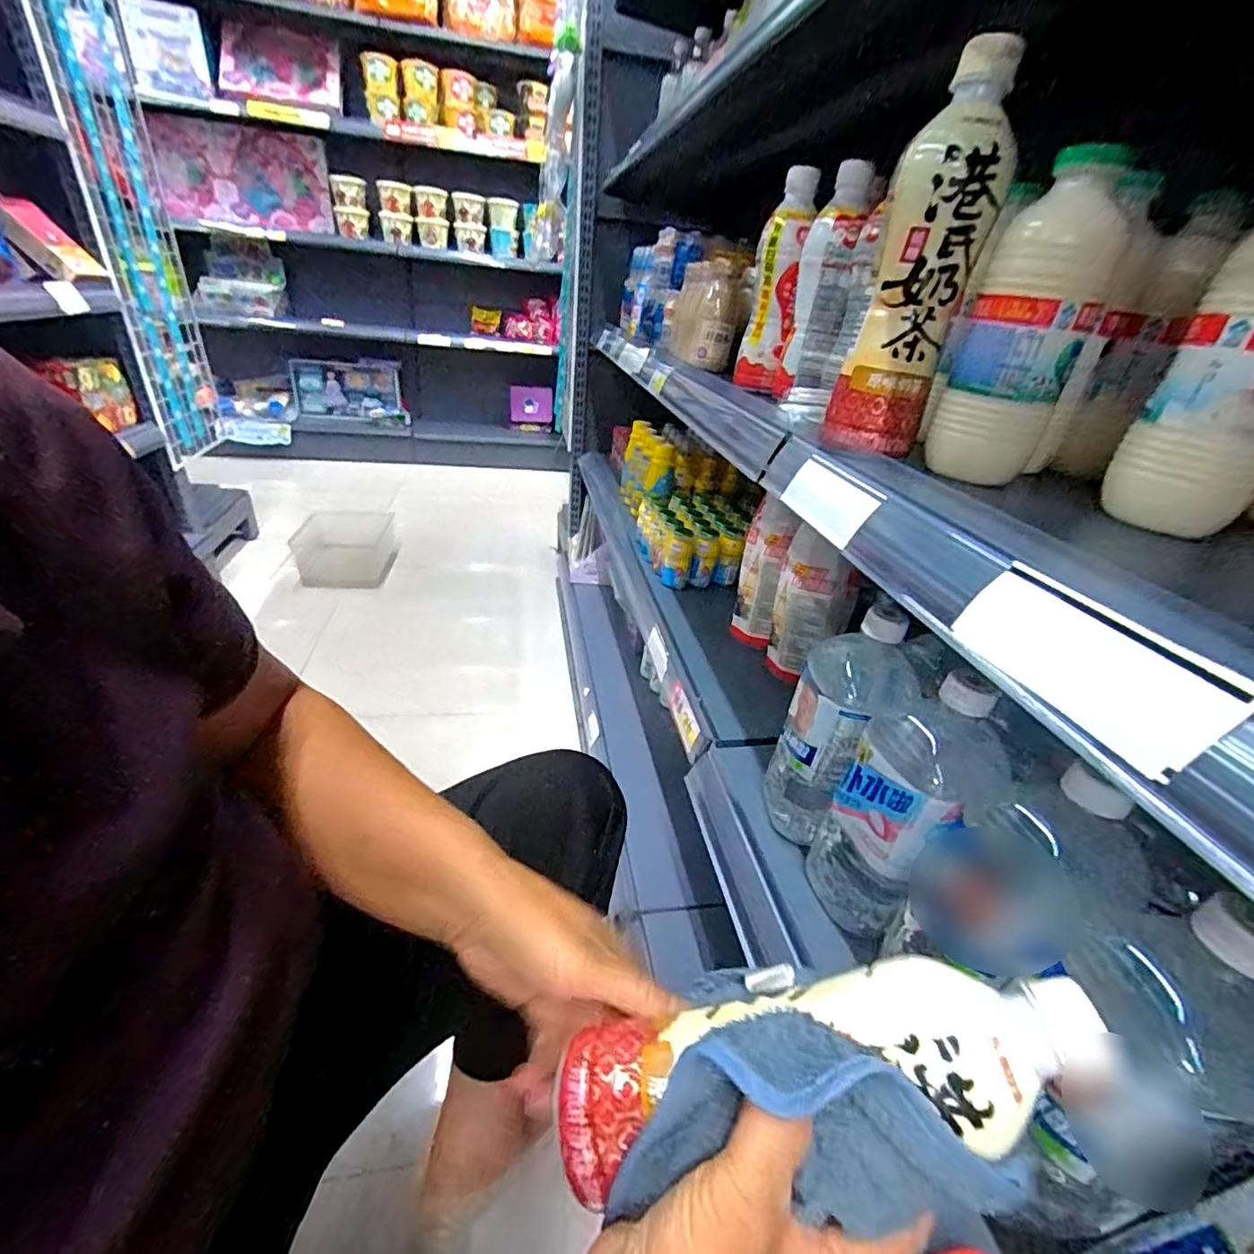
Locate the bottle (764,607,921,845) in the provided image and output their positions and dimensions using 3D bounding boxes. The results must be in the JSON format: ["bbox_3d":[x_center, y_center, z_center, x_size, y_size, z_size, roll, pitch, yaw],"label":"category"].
[{"bbox_3d":[0.174,0.092,0.483,0.082,0.210,0.077,19,33,18],"label":"bottle"}]

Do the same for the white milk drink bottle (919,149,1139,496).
[{"bbox_3d":[0.236,-0.174,0.340,0.067,0.164,0.061,25,35,27],"label":"white milk drink bottle"}]

